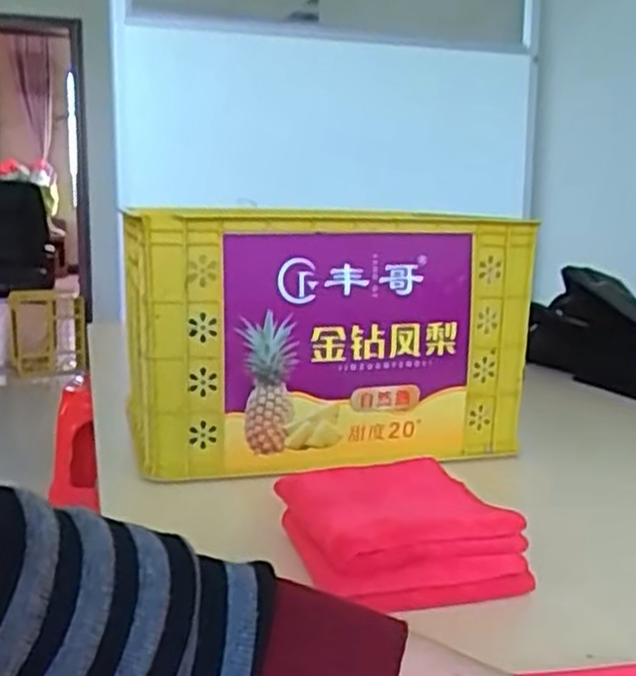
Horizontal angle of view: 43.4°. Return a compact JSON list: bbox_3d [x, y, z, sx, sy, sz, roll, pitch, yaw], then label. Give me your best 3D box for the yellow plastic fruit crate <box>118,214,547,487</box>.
[{"bbox_3d":[0.005,-0.009,0.942,0.449,0.283,0.182,-4,11,-21],"label":"yellow plastic fruit crate"}]

